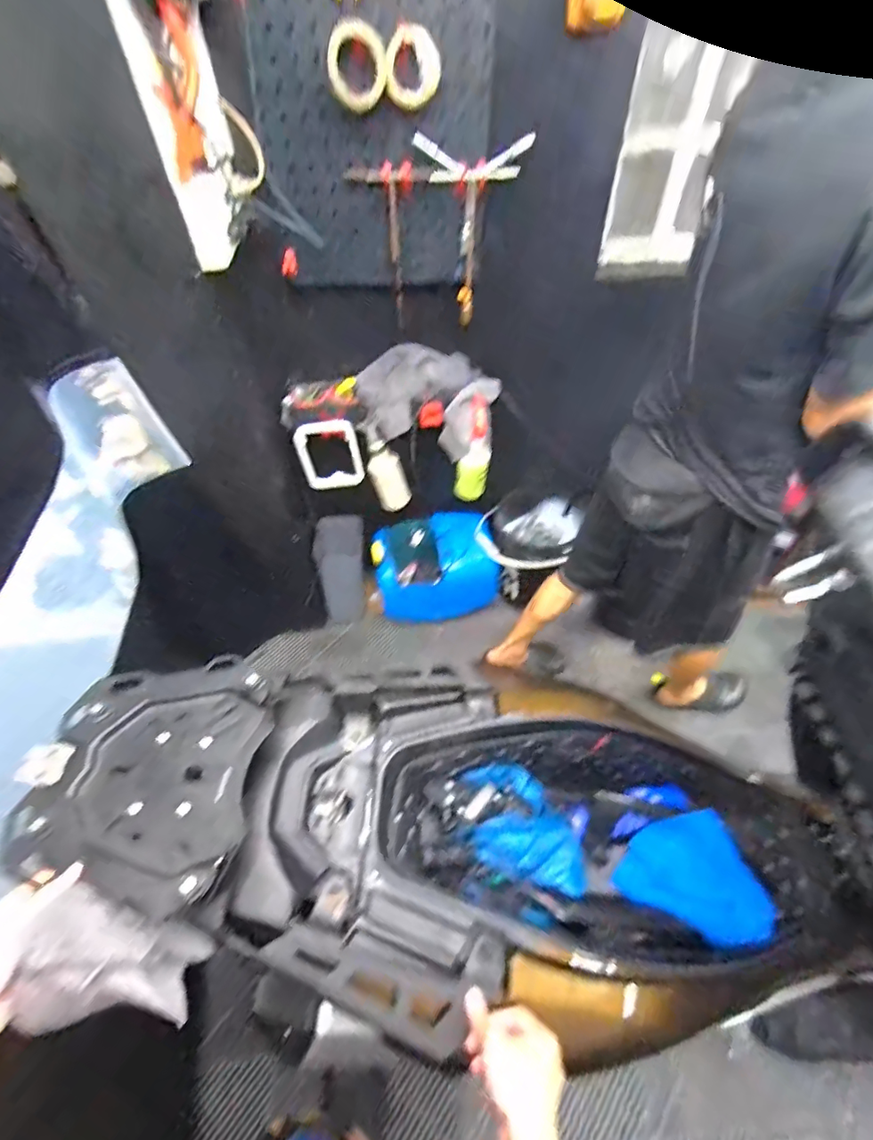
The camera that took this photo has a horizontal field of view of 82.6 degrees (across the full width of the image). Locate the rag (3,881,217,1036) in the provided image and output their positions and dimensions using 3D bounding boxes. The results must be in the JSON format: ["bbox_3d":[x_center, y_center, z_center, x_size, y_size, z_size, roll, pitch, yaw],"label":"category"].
[{"bbox_3d":[-0.314,0.392,0.496,0.125,0.141,0.105,-2,50,0],"label":"rag"}]

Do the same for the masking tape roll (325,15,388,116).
[{"bbox_3d":[-0.142,-0.906,0.895,0.109,0.115,0.024,-13,51,-9],"label":"masking tape roll"}]

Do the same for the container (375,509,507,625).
[{"bbox_3d":[0.003,0.000,1.770,0.418,0.293,0.225,-12,51,-8],"label":"container"}]

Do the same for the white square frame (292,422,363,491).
[{"bbox_3d":[-0.310,-0.328,1.455,0.172,0.227,0.031,-12,51,-8],"label":"white square frame"}]

